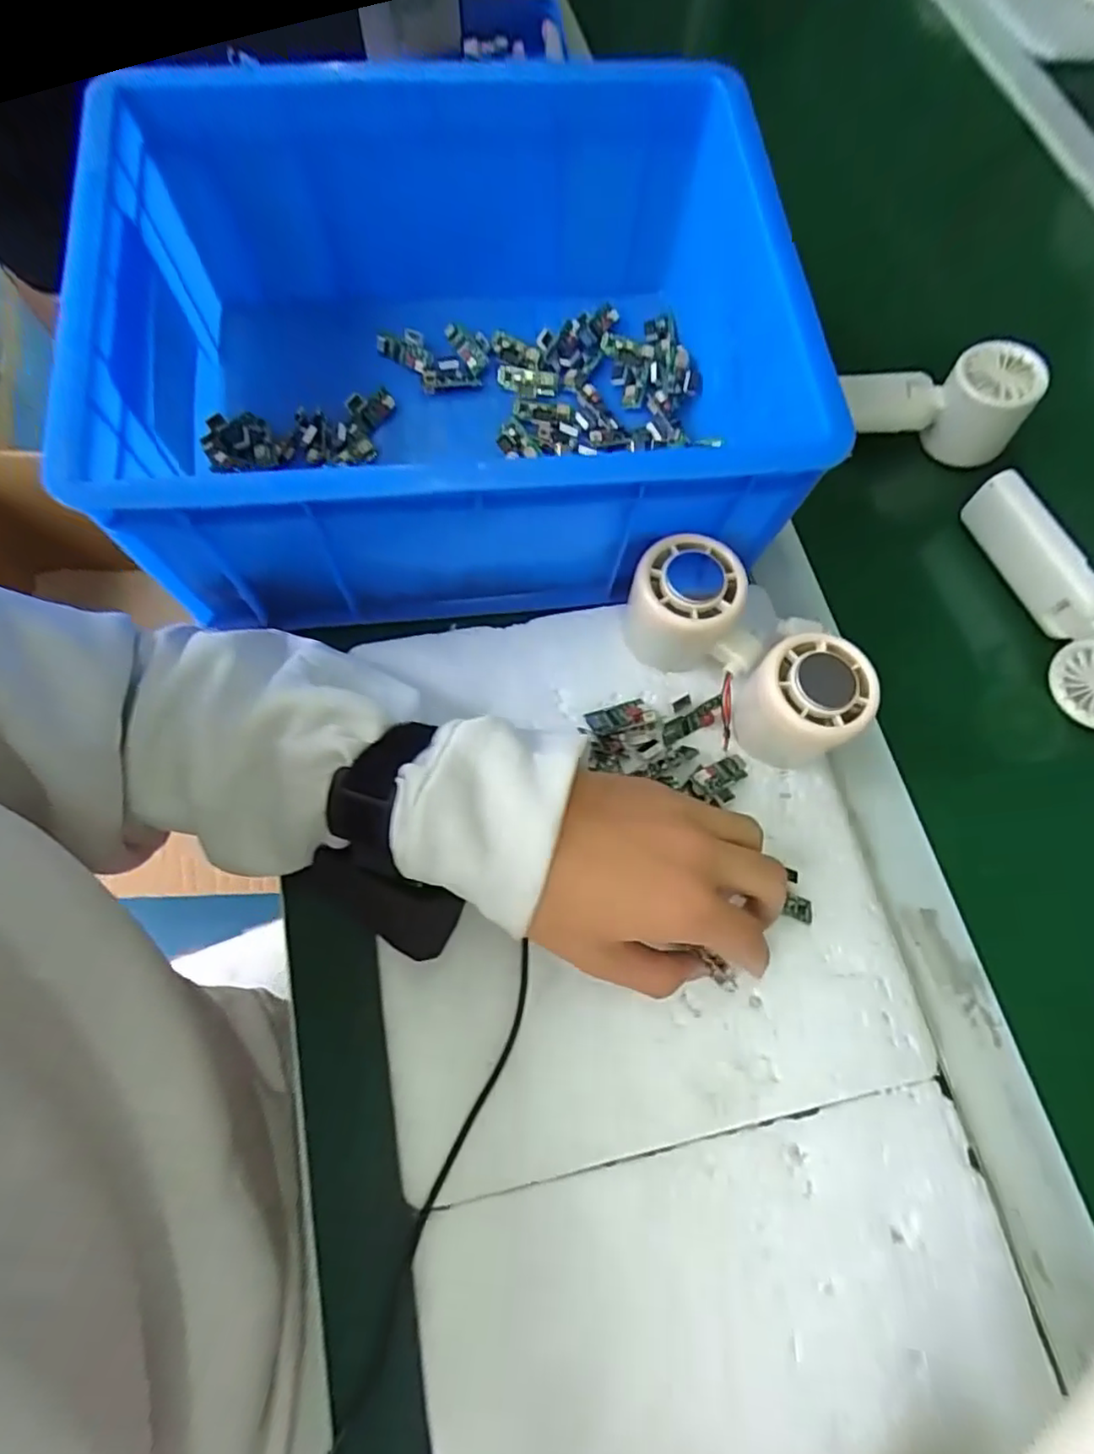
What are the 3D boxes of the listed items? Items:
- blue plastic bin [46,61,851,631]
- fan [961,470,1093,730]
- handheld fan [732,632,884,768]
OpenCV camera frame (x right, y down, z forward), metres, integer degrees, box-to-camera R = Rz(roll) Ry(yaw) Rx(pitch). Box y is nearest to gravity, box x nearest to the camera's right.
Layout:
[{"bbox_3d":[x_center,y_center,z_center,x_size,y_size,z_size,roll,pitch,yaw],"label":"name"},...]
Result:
[{"bbox_3d":[-0.051,-0.208,0.368,0.332,0.135,0.277,-4,68,-5],"label":"blue plastic bin"},{"bbox_3d":[0.320,-0.079,0.384,0.057,0.048,0.168,-12,69,-8],"label":"fan"},{"bbox_3d":[0.130,-0.011,0.328,0.052,0.060,0.052,1,68,-2],"label":"handheld fan"}]

